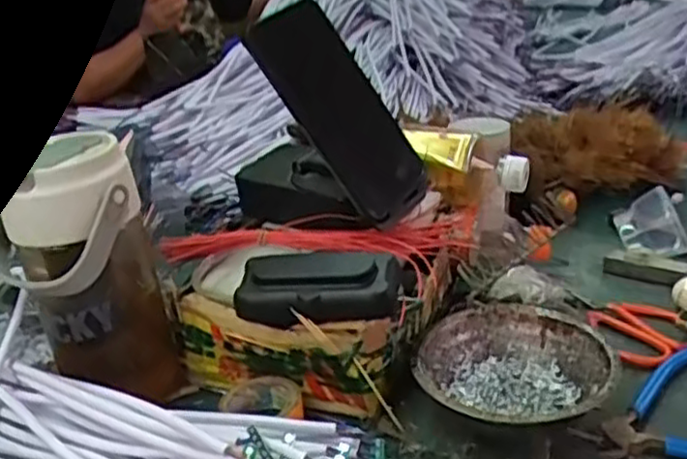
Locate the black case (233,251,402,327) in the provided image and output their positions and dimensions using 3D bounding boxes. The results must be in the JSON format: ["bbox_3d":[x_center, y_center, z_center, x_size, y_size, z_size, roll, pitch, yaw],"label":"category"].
[{"bbox_3d":[-0.017,0.036,0.474,0.109,0.034,0.051,0,23,10],"label":"black case"}]

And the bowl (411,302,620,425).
[{"bbox_3d":[0.109,0.098,0.465,0.118,0.044,0.119,-3,23,1],"label":"bowl"}]

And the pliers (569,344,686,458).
[{"bbox_3d":[0.214,0.120,0.440,0.133,0.014,0.126,-12,24,-17],"label":"pliers"}]

